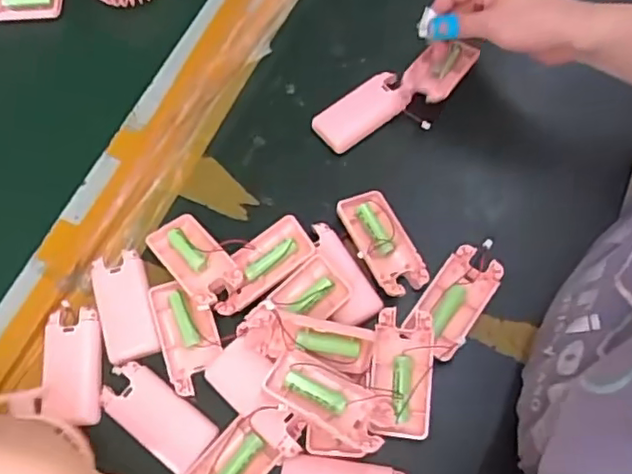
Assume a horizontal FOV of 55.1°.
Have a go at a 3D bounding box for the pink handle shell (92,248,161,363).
[{"bbox_3d":[-0.159,0.057,0.504,0.044,0.011,0.090,-13,69,-5],"label":"pink handle shell"}]

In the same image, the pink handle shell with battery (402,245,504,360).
[{"bbox_3d":[0.113,0.050,0.491,0.045,0.021,0.093,34,72,13],"label":"pink handle shell with battery"}]

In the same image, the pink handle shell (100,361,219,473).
[{"bbox_3d":[-0.125,0.137,0.470,0.095,0.008,0.047,35,72,13],"label":"pink handle shell"}]

